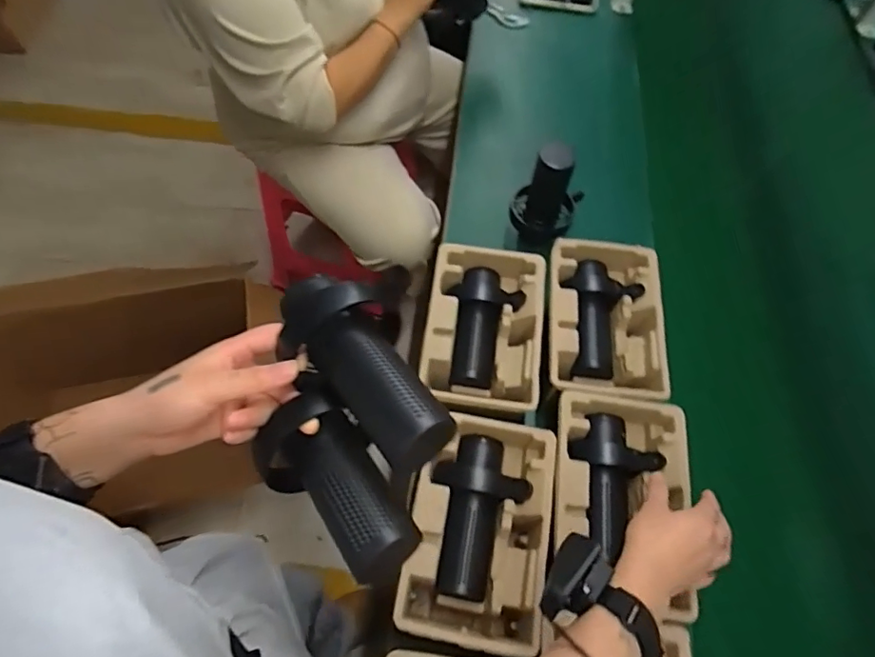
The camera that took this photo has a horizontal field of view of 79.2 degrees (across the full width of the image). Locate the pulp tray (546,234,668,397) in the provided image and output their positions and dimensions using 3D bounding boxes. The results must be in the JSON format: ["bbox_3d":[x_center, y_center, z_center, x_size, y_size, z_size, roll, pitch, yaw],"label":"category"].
[{"bbox_3d":[0.224,-0.010,0.724,0.148,0.056,0.229,5,63,2],"label":"pulp tray"}]

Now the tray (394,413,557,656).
[{"bbox_3d":[0.047,0.227,0.606,0.156,0.088,0.236,6,63,3],"label":"tray"}]

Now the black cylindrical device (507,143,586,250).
[{"bbox_3d":[0.169,-0.214,0.810,0.103,0.155,0.102,21,64,10],"label":"black cylindrical device"}]

